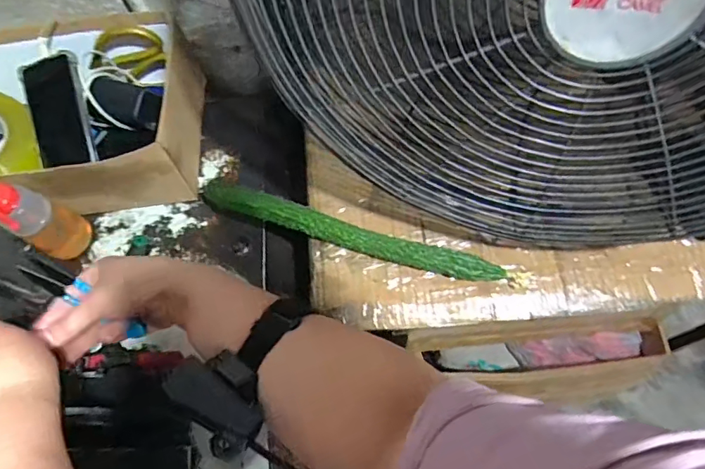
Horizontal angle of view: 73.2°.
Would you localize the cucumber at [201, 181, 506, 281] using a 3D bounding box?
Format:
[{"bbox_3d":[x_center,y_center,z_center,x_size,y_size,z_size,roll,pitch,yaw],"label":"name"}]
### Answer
[{"bbox_3d":[-0.014,-0.003,0.466,0.312,0.031,0.028,17,67,11],"label":"cucumber"}]

